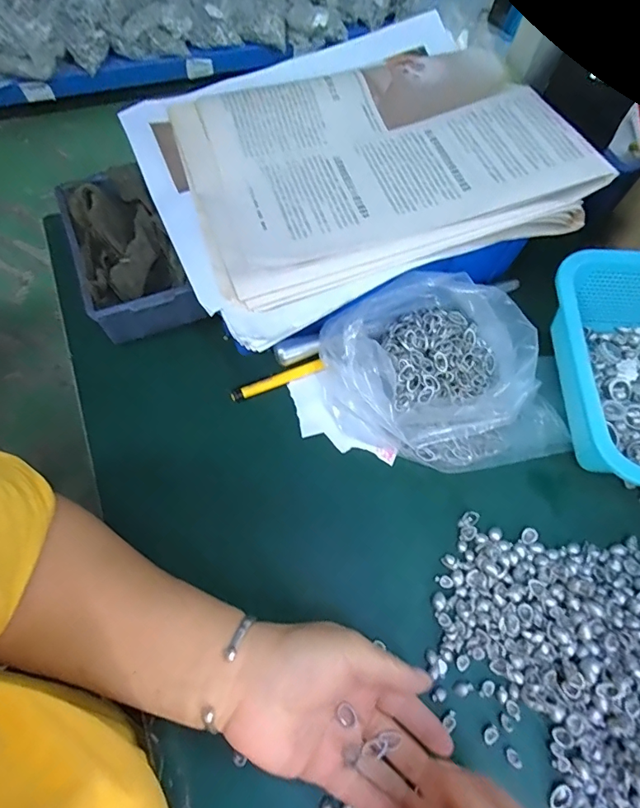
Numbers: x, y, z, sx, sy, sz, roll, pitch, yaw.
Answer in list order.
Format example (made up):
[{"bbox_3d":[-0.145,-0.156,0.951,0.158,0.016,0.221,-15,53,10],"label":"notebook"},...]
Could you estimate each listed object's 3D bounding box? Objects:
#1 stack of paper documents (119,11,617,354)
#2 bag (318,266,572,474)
[{"bbox_3d":[0.025,-0.191,0.354,0.302,0.037,0.240,-24,65,-8],"label":"stack of paper documents"},{"bbox_3d":[0.103,-0.024,0.361,0.192,0.082,0.139,-12,66,-4],"label":"bag"}]

